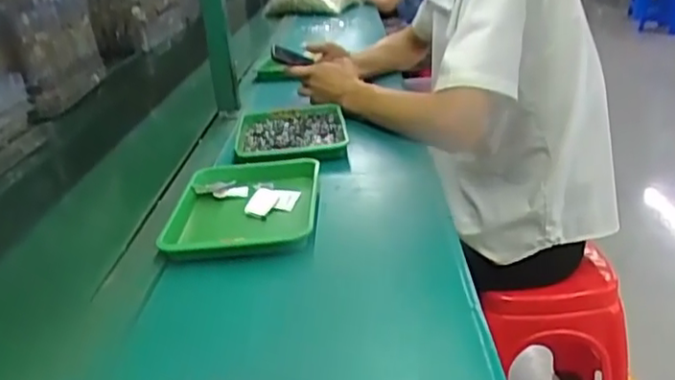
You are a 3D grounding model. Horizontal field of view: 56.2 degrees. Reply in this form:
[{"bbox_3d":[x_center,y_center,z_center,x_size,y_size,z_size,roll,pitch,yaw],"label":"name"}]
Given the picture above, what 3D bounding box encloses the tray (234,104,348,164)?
[{"bbox_3d":[-0.070,-0.087,0.978,0.158,0.025,0.246,-6,23,-2],"label":"tray"}]

